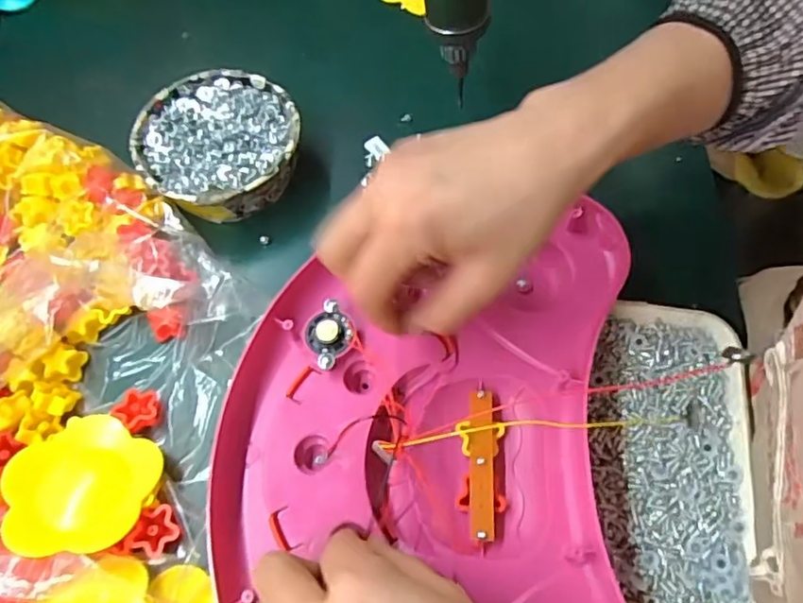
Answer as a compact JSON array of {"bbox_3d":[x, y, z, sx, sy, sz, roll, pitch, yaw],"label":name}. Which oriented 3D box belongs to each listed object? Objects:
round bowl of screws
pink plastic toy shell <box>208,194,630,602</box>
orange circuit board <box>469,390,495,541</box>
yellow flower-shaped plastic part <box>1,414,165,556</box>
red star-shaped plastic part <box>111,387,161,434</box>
[{"bbox_3d":[-0.129,-0.108,0.441,0.112,0.055,0.114,-1,64,2],"label":"round bowl of screws"},{"bbox_3d":[0.015,0.089,0.322,0.225,0.035,0.299,2,64,2],"label":"pink plastic toy shell"},{"bbox_3d":[0.044,0.087,0.325,0.013,0.004,0.079,1,64,3],"label":"orange circuit board"},{"bbox_3d":[-0.179,0.100,0.333,0.076,0.023,0.074,-1,64,2],"label":"yellow flower-shaped plastic part"},{"bbox_3d":[-0.161,0.065,0.364,0.027,0.011,0.024,37,71,18],"label":"red star-shaped plastic part"}]

